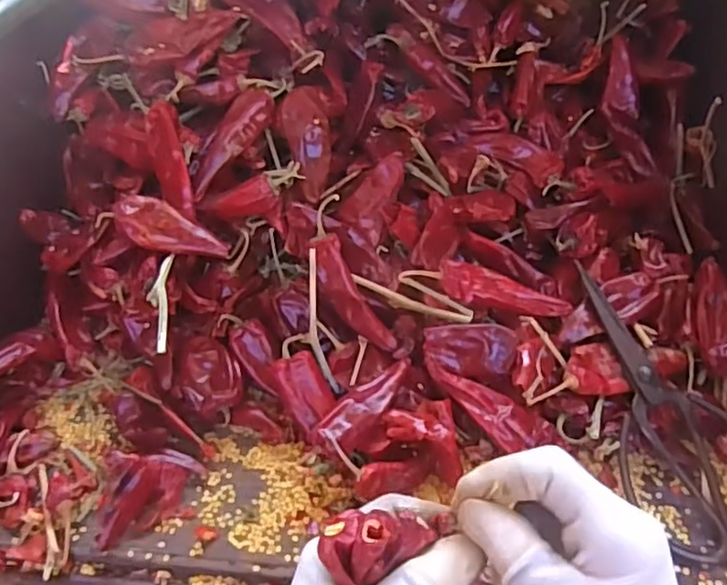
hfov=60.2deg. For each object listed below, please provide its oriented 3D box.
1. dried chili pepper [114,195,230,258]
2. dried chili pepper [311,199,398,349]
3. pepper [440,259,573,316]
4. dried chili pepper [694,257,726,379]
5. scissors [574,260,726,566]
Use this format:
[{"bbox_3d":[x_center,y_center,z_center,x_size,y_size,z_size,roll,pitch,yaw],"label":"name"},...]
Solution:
[{"bbox_3d":[-0.136,-0.044,0.444,0.082,0.016,0.033,24,47,1],"label":"dried chili pepper"},{"bbox_3d":[-0.013,-0.008,0.438,0.029,0.112,0.026,-30,8,-27],"label":"dried chili pepper"},{"bbox_3d":[0.100,0.000,0.446,0.096,0.015,0.028,16,43,-11],"label":"pepper"},{"bbox_3d":[0.253,0.017,0.448,0.027,0.020,0.088,1,66,2],"label":"dried chili pepper"},{"bbox_3d":[0.192,0.070,0.414,0.087,0.016,0.198,-14,63,-13],"label":"scissors"}]

